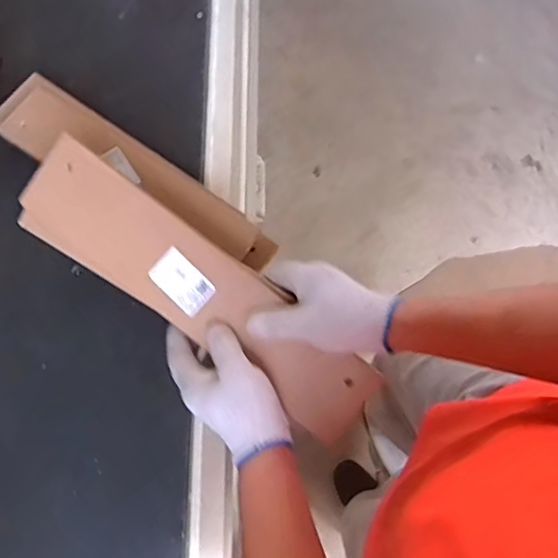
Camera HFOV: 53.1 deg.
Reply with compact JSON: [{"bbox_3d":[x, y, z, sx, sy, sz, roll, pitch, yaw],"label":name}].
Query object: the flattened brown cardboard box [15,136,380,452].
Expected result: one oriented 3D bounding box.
[{"bbox_3d":[-0.086,0.011,0.570,0.405,0.016,0.105,36,99,5],"label":"flattened brown cardboard box"}]

